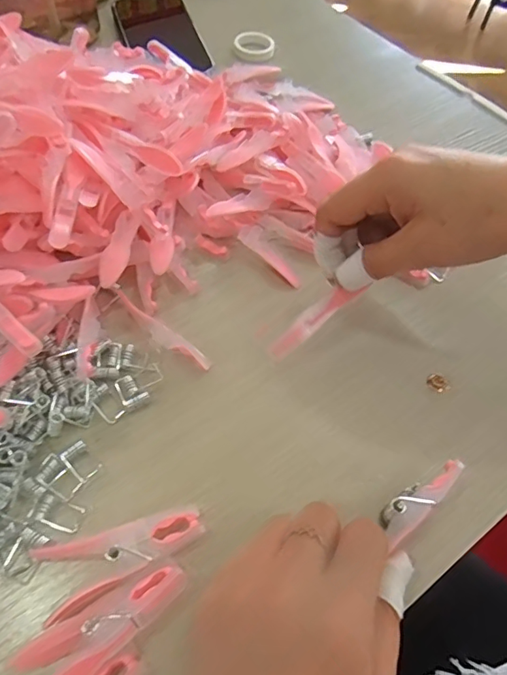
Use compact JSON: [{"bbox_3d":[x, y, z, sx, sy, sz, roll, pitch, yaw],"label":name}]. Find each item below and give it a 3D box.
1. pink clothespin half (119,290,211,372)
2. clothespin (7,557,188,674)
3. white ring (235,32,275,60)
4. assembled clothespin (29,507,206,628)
[{"bbox_3d":[-0.058,-0.004,0.308,0.080,0.006,0.011,36,62,18],"label":"pink clothespin half"},{"bbox_3d":[-0.064,0.125,0.216,0.076,0.016,0.029,-31,64,-20],"label":"clothespin"},{"bbox_3d":[0.001,-0.297,0.509,0.040,0.011,0.040,2,58,-2],"label":"white ring"},{"bbox_3d":[-0.063,0.104,0.240,0.079,0.007,0.034,-17,60,-14],"label":"assembled clothespin"}]

